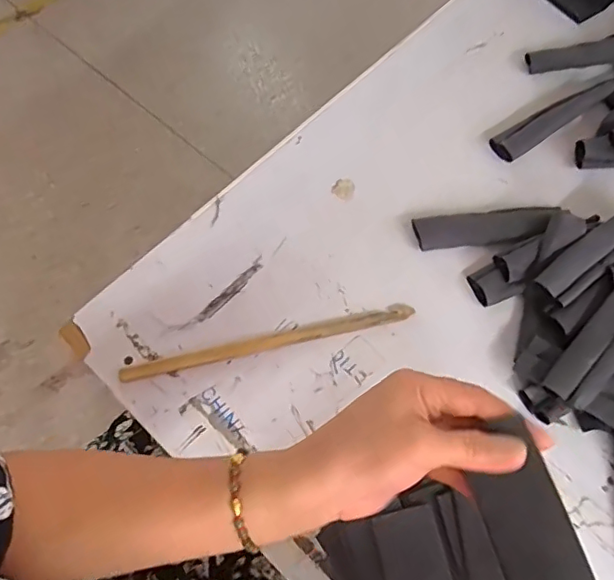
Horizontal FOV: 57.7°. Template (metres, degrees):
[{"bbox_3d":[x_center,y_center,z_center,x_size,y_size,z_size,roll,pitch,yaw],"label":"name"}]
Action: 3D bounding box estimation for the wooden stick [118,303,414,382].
[{"bbox_3d":[-0.034,0.046,0.503,0.262,0.005,0.016,-13,66,-5],"label":"wooden stick"}]

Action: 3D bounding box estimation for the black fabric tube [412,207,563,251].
[{"bbox_3d":[0.171,-0.063,0.538,0.128,0.015,0.035,-7,66,8],"label":"black fabric tube"}]

